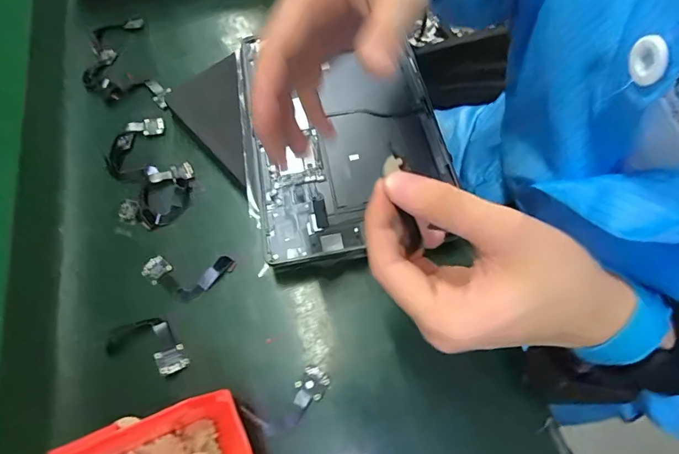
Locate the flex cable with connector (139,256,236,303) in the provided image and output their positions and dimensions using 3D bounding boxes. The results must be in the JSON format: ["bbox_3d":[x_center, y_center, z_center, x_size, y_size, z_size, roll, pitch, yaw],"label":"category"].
[{"bbox_3d":[-0.128,0.042,0.334,0.076,0.006,0.037,1,62,3],"label":"flex cable with connector"}]

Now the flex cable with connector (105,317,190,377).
[{"bbox_3d":[-0.147,0.089,0.311,0.067,0.007,0.036,15,63,10],"label":"flex cable with connector"}]

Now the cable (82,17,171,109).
[{"bbox_3d":[-0.241,-0.173,0.440,0.079,0.019,0.146,-25,64,-11],"label":"cable"}]

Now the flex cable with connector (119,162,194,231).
[{"bbox_3d":[-0.163,-0.031,0.369,0.052,0.012,0.075,27,65,15],"label":"flex cable with connector"}]

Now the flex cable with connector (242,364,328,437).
[{"bbox_3d":[-0.035,0.126,0.290,0.060,0.004,0.028,-32,65,-15],"label":"flex cable with connector"}]

